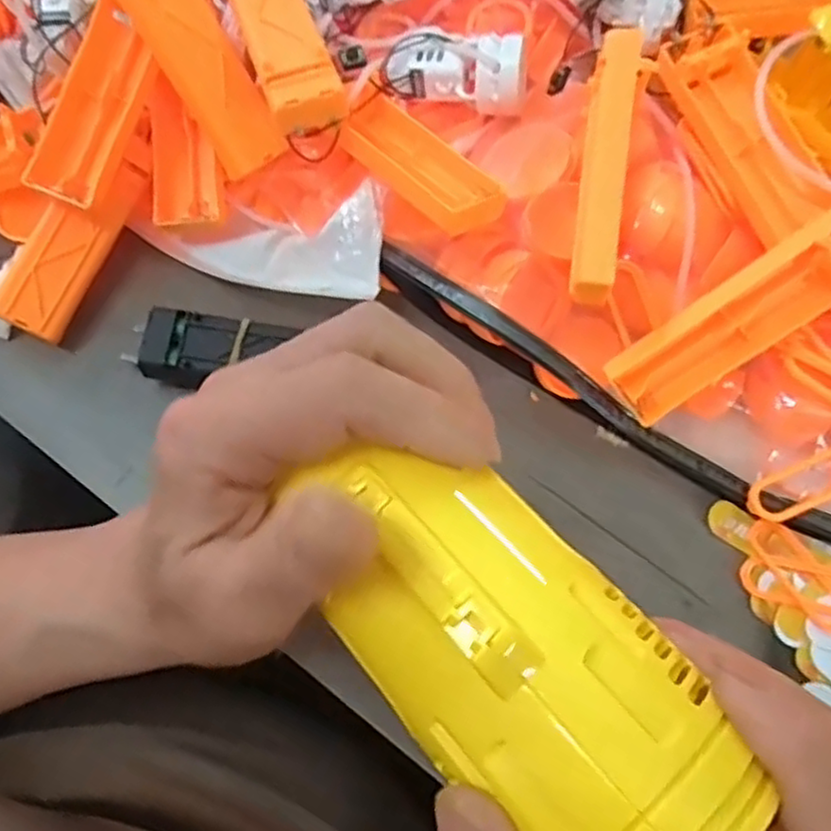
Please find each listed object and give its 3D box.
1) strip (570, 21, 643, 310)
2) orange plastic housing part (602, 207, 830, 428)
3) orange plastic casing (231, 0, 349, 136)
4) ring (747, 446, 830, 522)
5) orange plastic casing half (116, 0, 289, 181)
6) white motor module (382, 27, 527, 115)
[{"bbox_3d":[0.079,-0.105,0.292,0.019,0.017,0.113,8,87,1],"label":"strip"},{"bbox_3d":[0.134,-0.038,0.290,0.108,0.024,0.031,-37,75,17],"label":"orange plastic housing part"},{"bbox_3d":[-0.064,-0.178,0.319,0.033,0.025,0.110,-19,74,-8],"label":"orange plastic casing"},{"bbox_3d":[0.176,0.030,0.309,0.054,0.004,0.021,-26,74,2],"label":"ring"},{"bbox_3d":[-0.102,-0.168,0.319,0.035,0.010,0.109,-37,113,-12],"label":"orange plastic casing half"},{"bbox_3d":[0.021,-0.170,0.331,0.067,0.025,0.033,13,72,3],"label":"white motor module"}]

